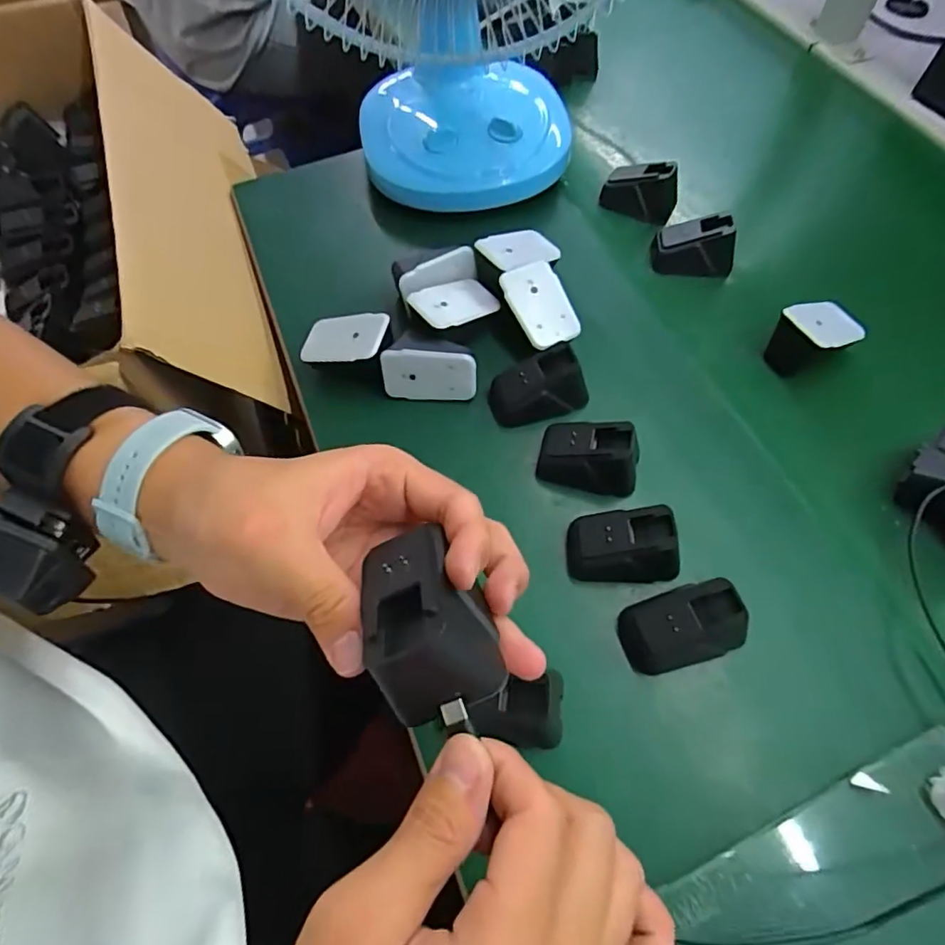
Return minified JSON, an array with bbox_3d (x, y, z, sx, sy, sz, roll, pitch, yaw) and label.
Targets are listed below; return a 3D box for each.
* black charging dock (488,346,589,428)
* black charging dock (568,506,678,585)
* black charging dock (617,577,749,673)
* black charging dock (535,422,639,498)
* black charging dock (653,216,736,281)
[{"bbox_3d":[0.048,-0.062,0.417,0.065,0.043,0.036,-17,62,-9],"label":"black charging dock"},{"bbox_3d":[0.095,0.046,0.358,0.066,0.042,0.037,1,61,1],"label":"black charging dock"},{"bbox_3d":[0.126,0.091,0.333,0.069,0.042,0.042,-14,62,-7],"label":"black charging dock"},{"bbox_3d":[0.081,-0.012,0.387,0.066,0.045,0.035,10,62,6],"label":"black charging dock"},{"bbox_3d":[0.194,-0.196,0.493,0.066,0.049,0.025,8,61,5],"label":"black charging dock"}]

